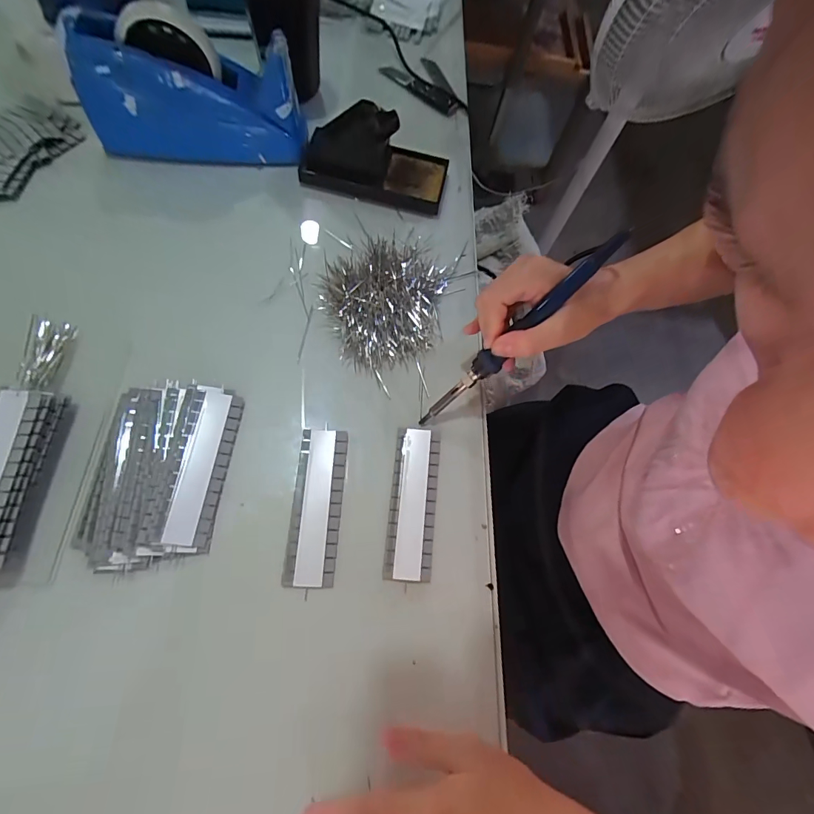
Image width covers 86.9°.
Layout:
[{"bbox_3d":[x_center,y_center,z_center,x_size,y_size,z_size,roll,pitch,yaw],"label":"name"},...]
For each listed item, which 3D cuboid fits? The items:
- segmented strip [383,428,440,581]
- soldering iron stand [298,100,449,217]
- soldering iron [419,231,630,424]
[{"bbox_3d":[0.005,0.079,0.368,0.038,0.011,0.126,8,67,-5],"label":"segmented strip"},{"bbox_3d":[-0.032,-0.279,0.470,0.163,0.070,0.074,10,67,-6],"label":"soldering iron stand"},{"bbox_3d":[0.085,-0.056,0.351,0.215,0.015,0.018,-45,69,22],"label":"soldering iron"}]

